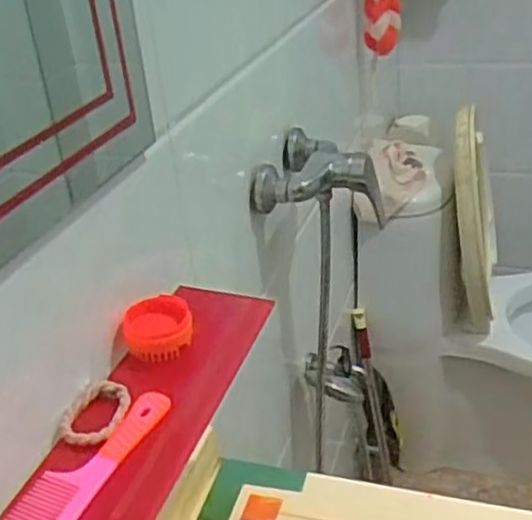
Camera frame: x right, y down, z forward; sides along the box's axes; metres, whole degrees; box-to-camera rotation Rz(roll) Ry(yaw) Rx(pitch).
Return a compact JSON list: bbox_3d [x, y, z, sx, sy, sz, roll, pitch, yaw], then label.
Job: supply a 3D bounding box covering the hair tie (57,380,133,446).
[{"bbox_3d":[-0.129,0.115,0.549,0.047,0.008,0.065,4,30,9],"label":"hair tie"}]

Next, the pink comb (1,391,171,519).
[{"bbox_3d":[-0.136,0.155,0.491,0.043,0.006,0.196,19,38,20],"label":"pink comb"}]

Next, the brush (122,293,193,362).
[{"bbox_3d":[-0.093,0.057,0.621,0.057,0.033,0.048,-5,30,-7],"label":"brush"}]

